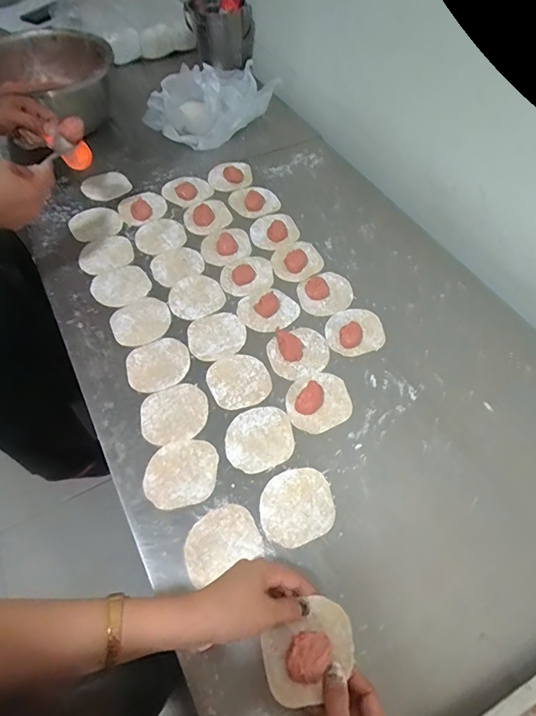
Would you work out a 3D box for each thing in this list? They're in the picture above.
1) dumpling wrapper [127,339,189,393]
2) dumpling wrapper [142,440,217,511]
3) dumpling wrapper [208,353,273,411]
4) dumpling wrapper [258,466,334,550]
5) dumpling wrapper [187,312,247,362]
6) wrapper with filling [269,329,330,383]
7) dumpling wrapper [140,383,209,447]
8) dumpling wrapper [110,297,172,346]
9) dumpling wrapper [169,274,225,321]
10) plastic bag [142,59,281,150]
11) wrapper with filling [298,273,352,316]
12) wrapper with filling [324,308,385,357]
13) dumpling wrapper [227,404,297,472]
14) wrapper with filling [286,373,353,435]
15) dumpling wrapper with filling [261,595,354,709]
[{"bbox_3d":[-0.151,0.010,0.618,0.085,0.005,0.081,0,57,0],"label":"dumpling wrapper"},{"bbox_3d":[-0.103,0.137,0.532,0.081,0.004,0.083,0,57,0],"label":"dumpling wrapper"},{"bbox_3d":[-0.040,0.030,0.605,0.079,0.004,0.085,0,54,0],"label":"dumpling wrapper"},{"bbox_3d":[0.033,0.168,0.507,0.083,0.004,0.081,-8,57,-6],"label":"dumpling wrapper"},{"bbox_3d":[-0.074,-0.032,0.647,0.081,0.006,0.077,0,57,0],"label":"dumpling wrapper"},{"bbox_3d":[0.043,-0.009,0.625,0.084,0.010,0.079,0,57,0],"label":"wrapper with filling"},{"bbox_3d":[-0.121,0.072,0.578,0.085,0.004,0.078,-12,58,-8],"label":"dumpling wrapper"},{"bbox_3d":[-0.188,-0.055,0.660,0.083,0.008,0.081,0,58,1],"label":"dumpling wrapper"},{"bbox_3d":[-0.112,-0.095,0.686,0.082,0.006,0.082,3,58,-5],"label":"dumpling wrapper"},{"bbox_3d":[-0.118,-0.539,0.904,0.177,0.109,0.258,31,62,19],"label":"plastic bag"},{"bbox_3d":[0.091,-0.103,0.684,0.086,0.017,0.076,-34,63,-20],"label":"wrapper with filling"},{"bbox_3d":[0.126,-0.044,0.640,0.083,0.021,0.081,-1,57,-1],"label":"wrapper with filling"},{"bbox_3d":[-0.011,0.099,0.554,0.085,0.004,0.081,0,57,0],"label":"dumpling wrapper"},{"bbox_3d":[0.066,0.052,0.573,0.082,0.021,0.082,0,57,0],"label":"wrapper with filling"},{"bbox_3d":[0.037,0.257,0.394,0.084,0.027,0.067,-21,59,-13],"label":"dumpling wrapper with filling"}]

